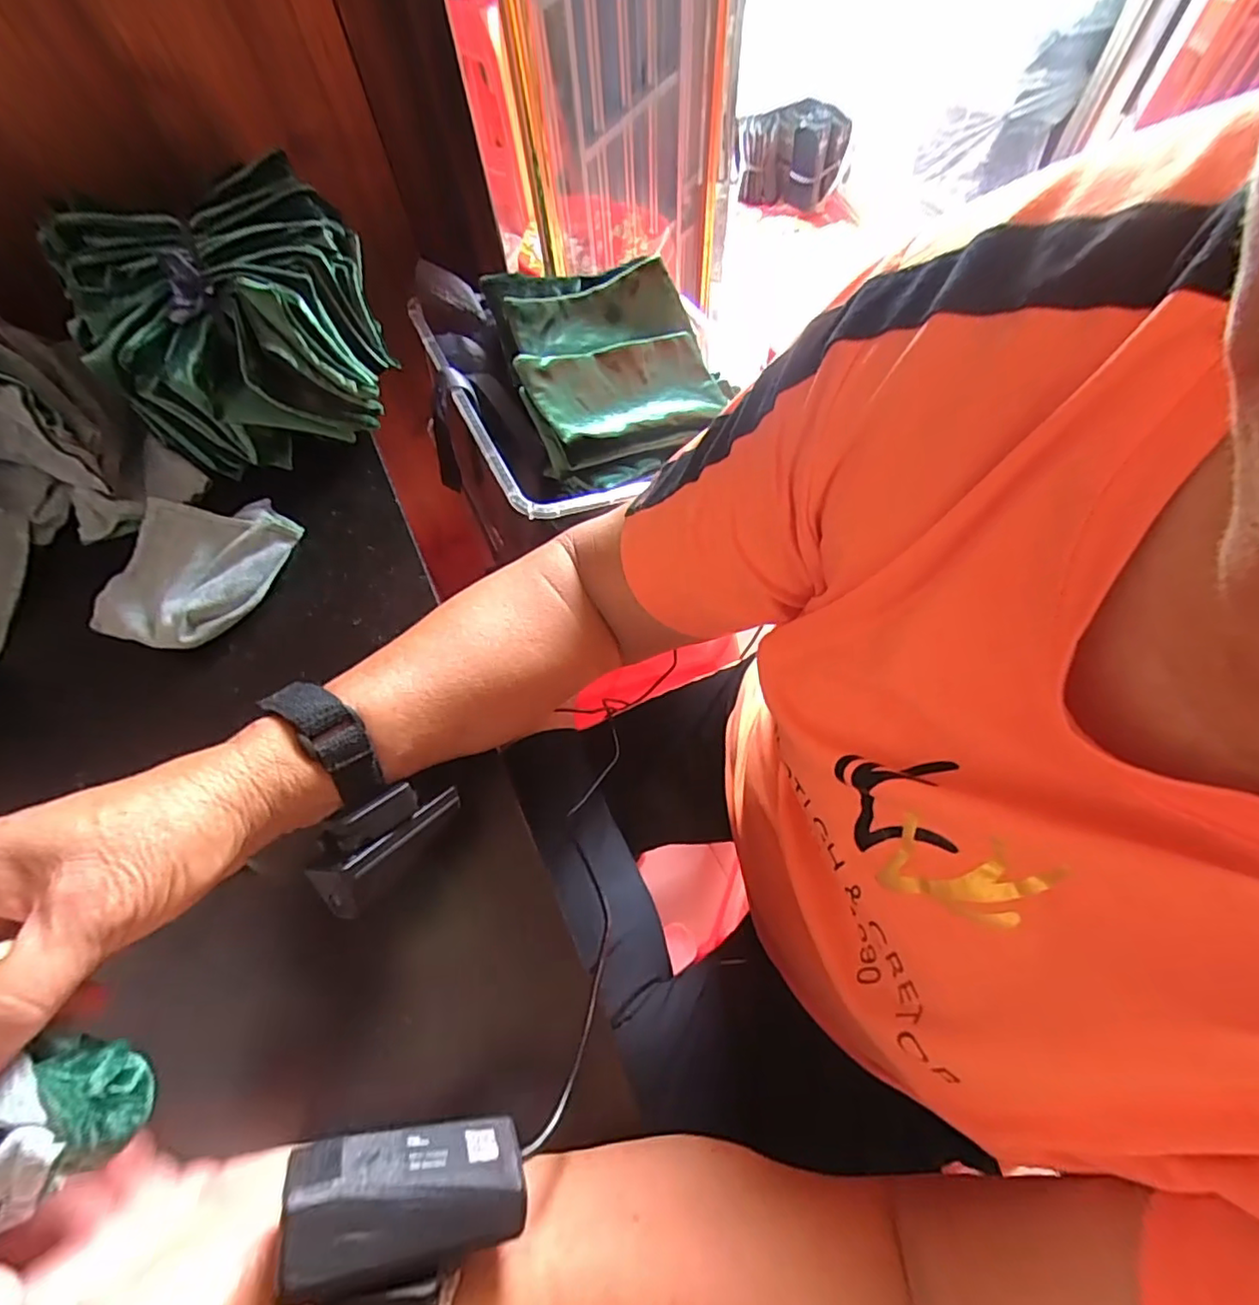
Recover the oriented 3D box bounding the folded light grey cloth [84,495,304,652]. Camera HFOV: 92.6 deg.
[{"bbox_3d":[-0.287,-0.059,0.398,0.103,0.021,0.115,17,65,11],"label":"folded light grey cloth"}]

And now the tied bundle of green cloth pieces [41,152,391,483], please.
[{"bbox_3d":[-0.275,-0.239,0.430,0.178,0.110,0.175,-28,65,-11],"label":"tied bundle of green cloth pieces"}]

